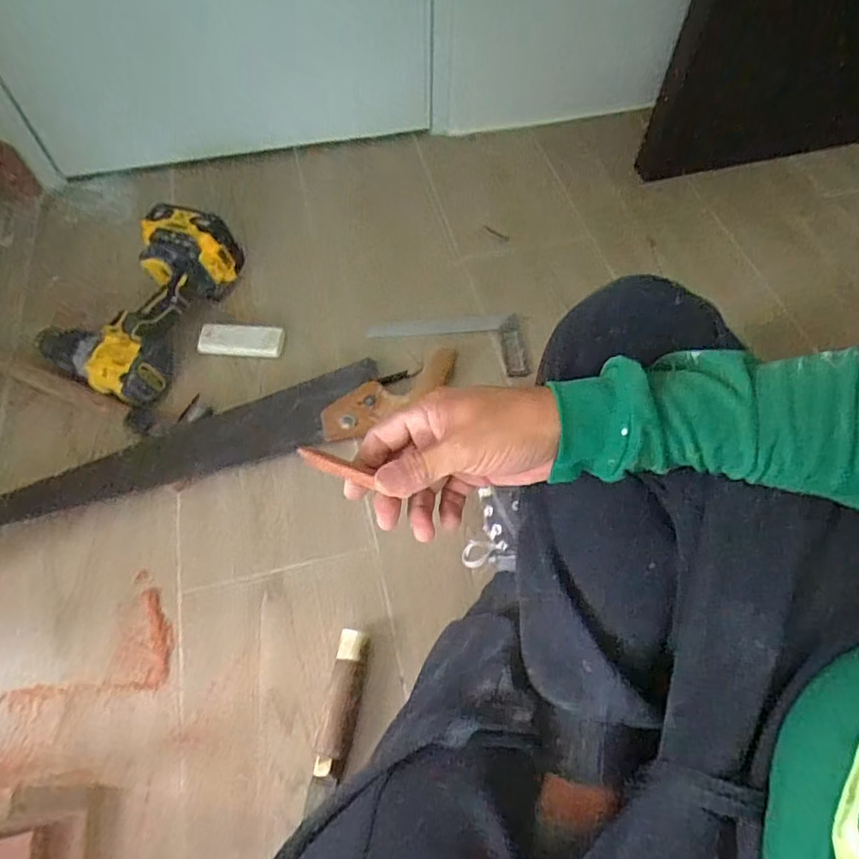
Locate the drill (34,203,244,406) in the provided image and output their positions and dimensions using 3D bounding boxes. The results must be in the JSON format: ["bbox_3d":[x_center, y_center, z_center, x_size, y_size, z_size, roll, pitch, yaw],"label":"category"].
[{"bbox_3d":[-0.374,-0.166,0.697,0.178,0.090,0.254,15,62,10],"label":"drill"}]

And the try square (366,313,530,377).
[{"bbox_3d":[0.023,-0.107,0.722,0.199,0.017,0.095,-2,60,-2],"label":"try square"}]

